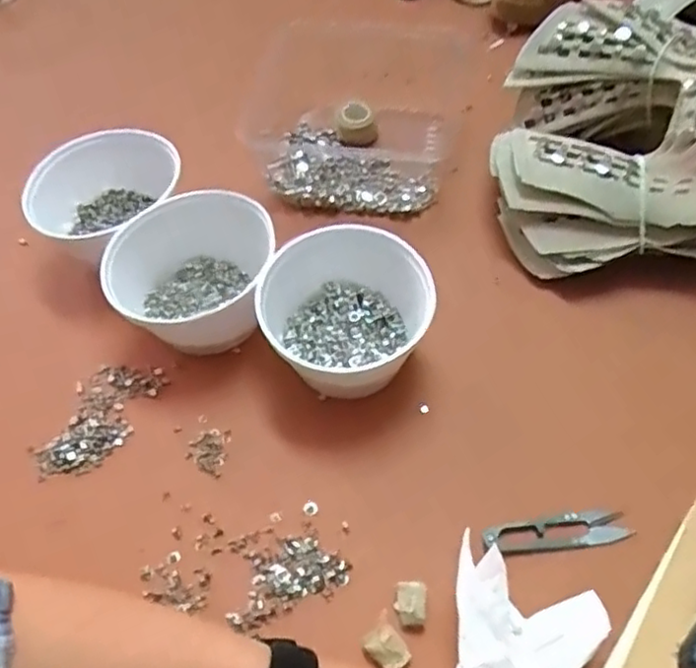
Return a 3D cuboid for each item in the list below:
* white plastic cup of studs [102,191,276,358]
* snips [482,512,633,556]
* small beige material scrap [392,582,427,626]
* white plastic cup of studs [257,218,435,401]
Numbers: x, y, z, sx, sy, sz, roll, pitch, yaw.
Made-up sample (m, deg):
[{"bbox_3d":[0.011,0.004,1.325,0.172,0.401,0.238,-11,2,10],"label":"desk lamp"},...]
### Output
[{"bbox_3d":[-0.118,-0.039,0.551,0.136,0.083,0.119,-24,58,-14],"label":"white plastic cup of studs"},{"bbox_3d":[0.143,0.136,0.465,0.100,0.010,0.023,-7,59,-1],"label":"snips"},{"bbox_3d":[0.040,0.175,0.438,0.020,0.019,0.024,1,59,4],"label":"small beige material scrap"},{"bbox_3d":[-0.001,-0.017,0.526,0.124,0.081,0.116,5,56,6],"label":"white plastic cup of studs"}]

